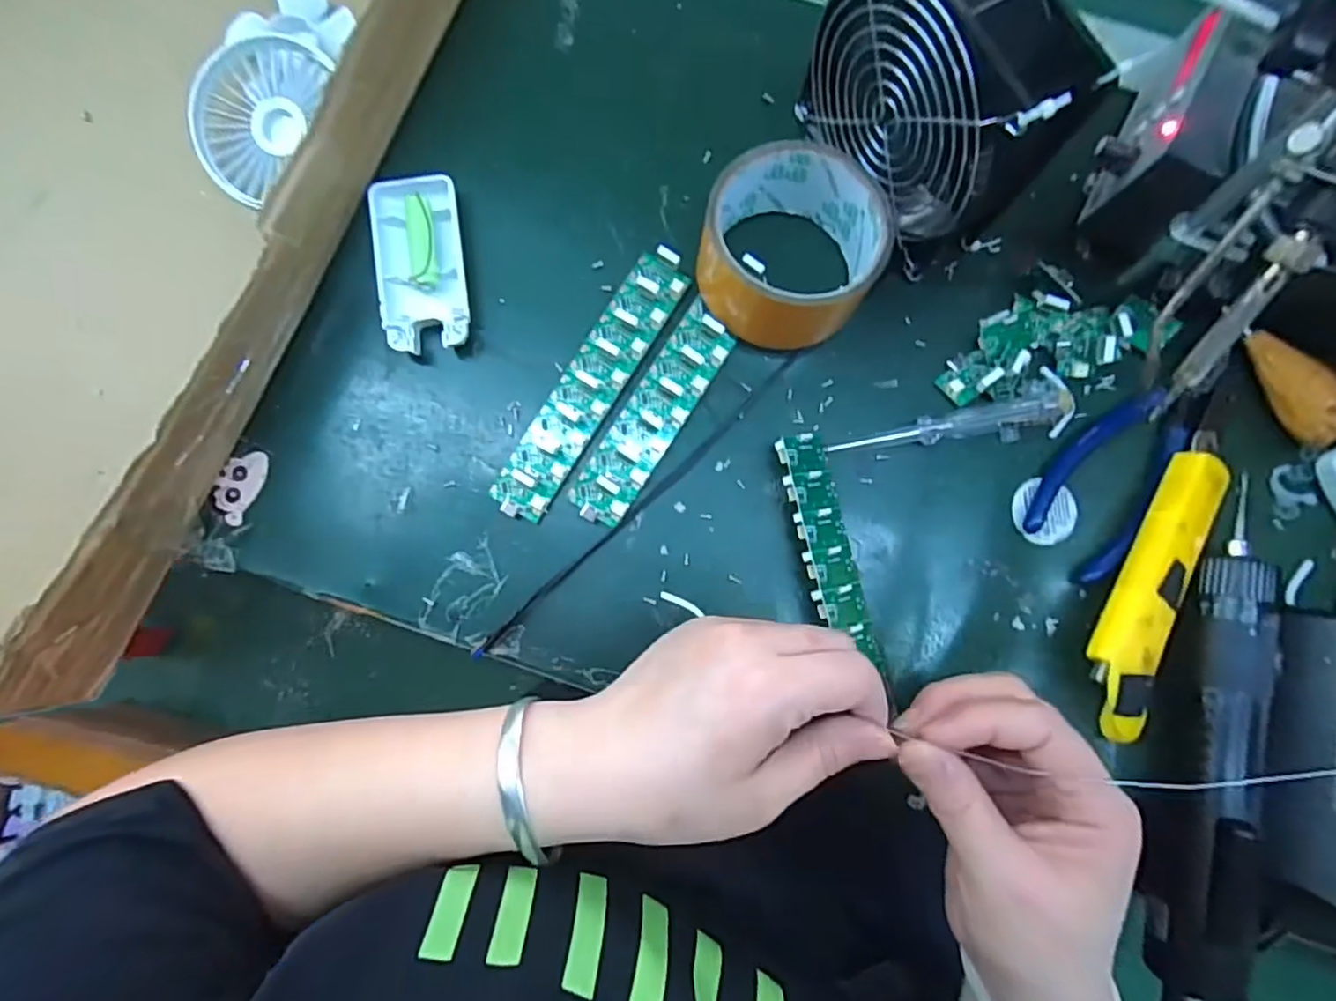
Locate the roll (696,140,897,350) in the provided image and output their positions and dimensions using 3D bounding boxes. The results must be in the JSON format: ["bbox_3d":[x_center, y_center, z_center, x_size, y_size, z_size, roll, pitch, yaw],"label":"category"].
[{"bbox_3d":[0.062,-0.129,0.322,0.087,0.052,0.086,0,84,0],"label":"roll"}]

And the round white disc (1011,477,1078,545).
[{"bbox_3d":[0.196,0.006,0.329,0.034,0.006,0.031,0,84,0],"label":"round white disc"}]

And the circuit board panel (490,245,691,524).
[{"bbox_3d":[-0.041,-0.063,0.333,0.031,0.015,0.157,32,85,5],"label":"circuit board panel"}]

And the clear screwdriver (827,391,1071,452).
[{"bbox_3d":[0.146,-0.037,0.328,0.117,0.019,0.020,-9,84,-1],"label":"clear screwdriver"}]

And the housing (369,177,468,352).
[{"bbox_3d":[-0.133,-0.126,0.342,0.046,0.016,0.093,-7,84,-1],"label":"housing"}]

